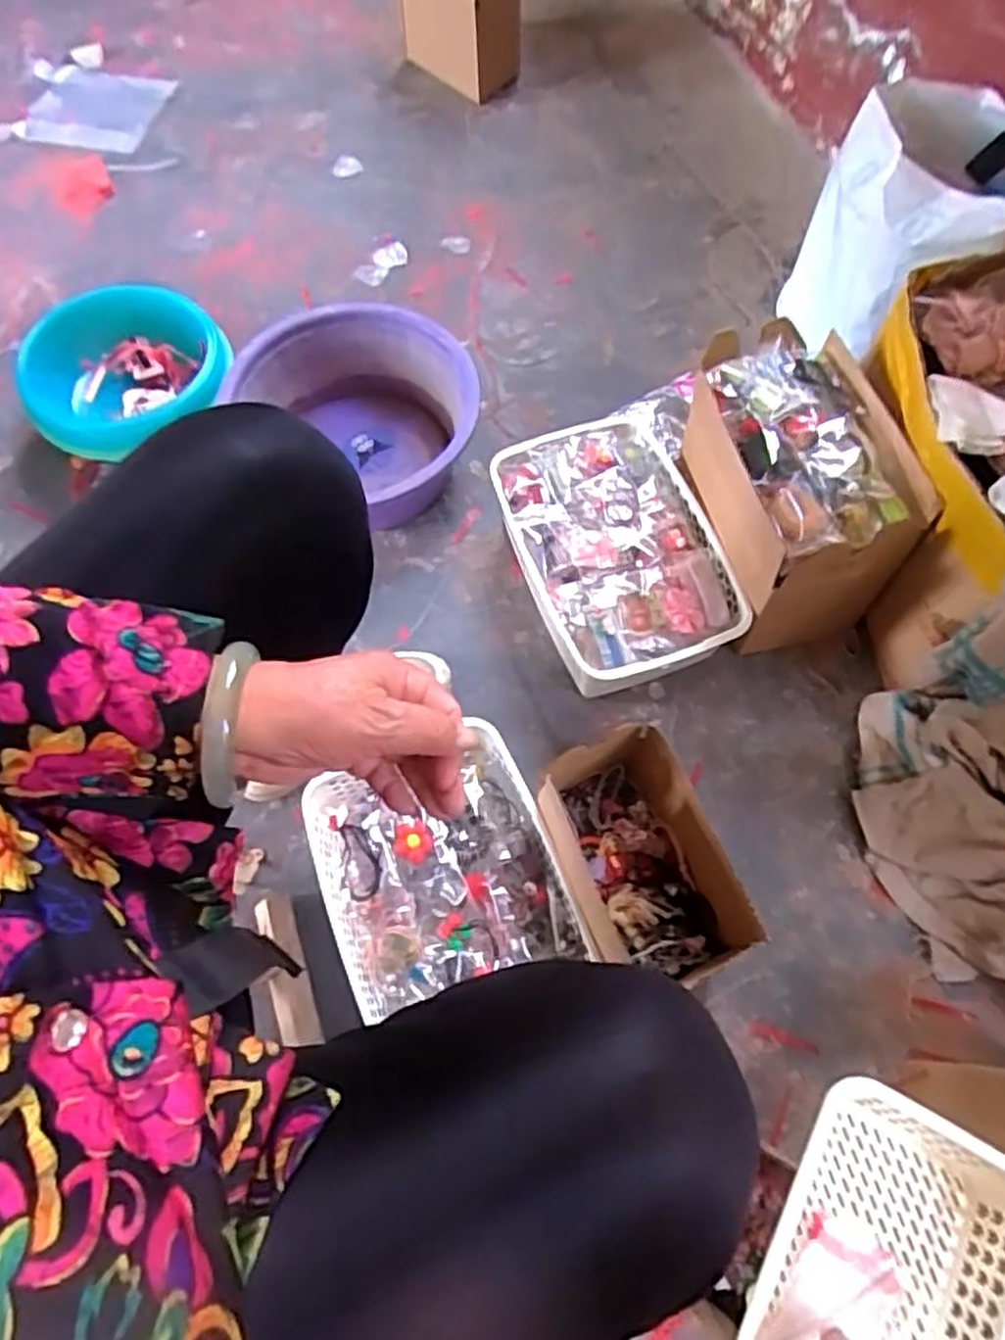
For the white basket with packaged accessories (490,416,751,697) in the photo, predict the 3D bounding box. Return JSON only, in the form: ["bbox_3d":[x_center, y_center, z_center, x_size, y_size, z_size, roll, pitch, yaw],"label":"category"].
[{"bbox_3d":[0.120,-0.119,0.831,0.196,0.104,0.288,-18,67,-10],"label":"white basket with packaged accessories"}]

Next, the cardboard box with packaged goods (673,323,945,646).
[{"bbox_3d":[0.276,-0.178,0.788,0.152,0.212,0.253,-10,66,-7],"label":"cardboard box with packaged goods"}]

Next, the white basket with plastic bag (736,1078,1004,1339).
[{"bbox_3d":[0.212,0.382,0.440,0.131,0.051,0.248,31,68,12],"label":"white basket with plastic bag"}]

